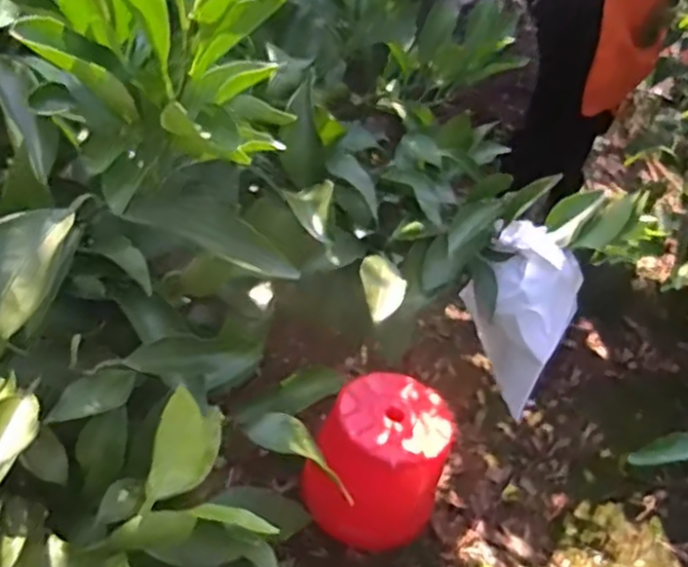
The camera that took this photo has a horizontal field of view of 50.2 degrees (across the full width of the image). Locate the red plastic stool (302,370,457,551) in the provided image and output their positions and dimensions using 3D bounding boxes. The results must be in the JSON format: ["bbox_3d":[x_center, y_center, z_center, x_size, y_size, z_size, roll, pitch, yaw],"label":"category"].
[{"bbox_3d":[0.083,0.391,1.591,0.264,0.257,0.301,26,43,26],"label":"red plastic stool"}]

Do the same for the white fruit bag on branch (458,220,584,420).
[{"bbox_3d":[0.143,0.030,0.599,0.077,0.142,0.058,16,40,16],"label":"white fruit bag on branch"}]

